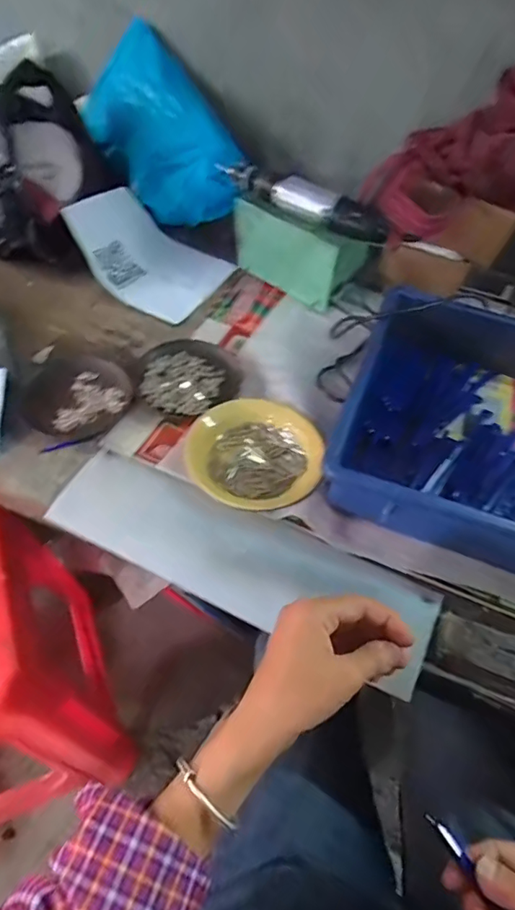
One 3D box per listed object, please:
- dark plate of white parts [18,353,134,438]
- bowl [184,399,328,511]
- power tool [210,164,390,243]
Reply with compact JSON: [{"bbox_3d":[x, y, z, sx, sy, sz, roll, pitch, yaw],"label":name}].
[{"bbox_3d":[-0.185,-0.069,0.533,0.099,0.025,0.110,5,52,-1],"label":"dark plate of white parts"},{"bbox_3d":[-0.002,-0.001,0.508,0.132,0.026,0.125,2,52,-3],"label":"bowl"},{"bbox_3d":[0.052,-0.302,0.589,0.224,0.031,0.042,32,56,19],"label":"power tool"}]

